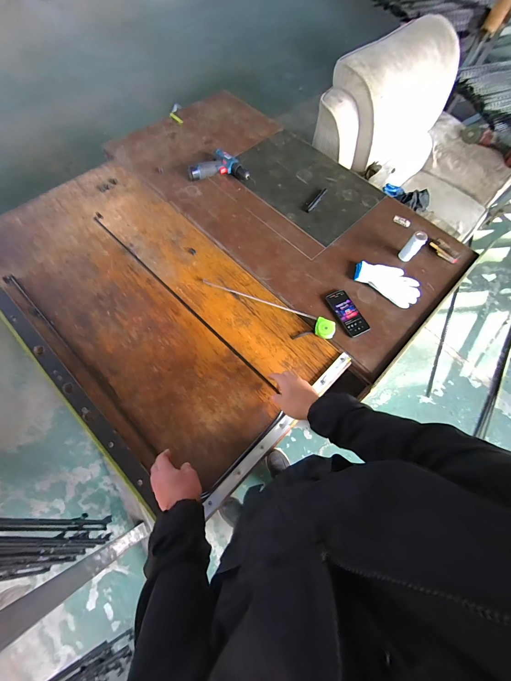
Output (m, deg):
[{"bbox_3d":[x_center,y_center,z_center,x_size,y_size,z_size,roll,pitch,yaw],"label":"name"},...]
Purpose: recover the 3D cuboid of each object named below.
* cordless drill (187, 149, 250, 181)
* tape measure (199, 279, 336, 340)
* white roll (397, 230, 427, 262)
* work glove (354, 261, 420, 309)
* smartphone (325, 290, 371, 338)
[{"bbox_3d":[-0.143,-0.683,1.068,0.233,0.052,0.150,-1,67,-4],"label":"cordless drill"},{"bbox_3d":[0.031,-0.098,0.832,0.434,0.042,0.090,22,68,6],"label":"tape measure"},{"bbox_3d":[0.542,-0.325,0.927,0.049,0.099,0.048,-42,75,-18],"label":"white roll"},{"bbox_3d":[0.440,-0.200,0.901,0.215,0.023,0.113,36,70,11],"label":"work glove"},{"bbox_3d":[0.294,-0.090,0.866,0.079,0.011,0.163,-22,70,-12],"label":"smartphone"}]

